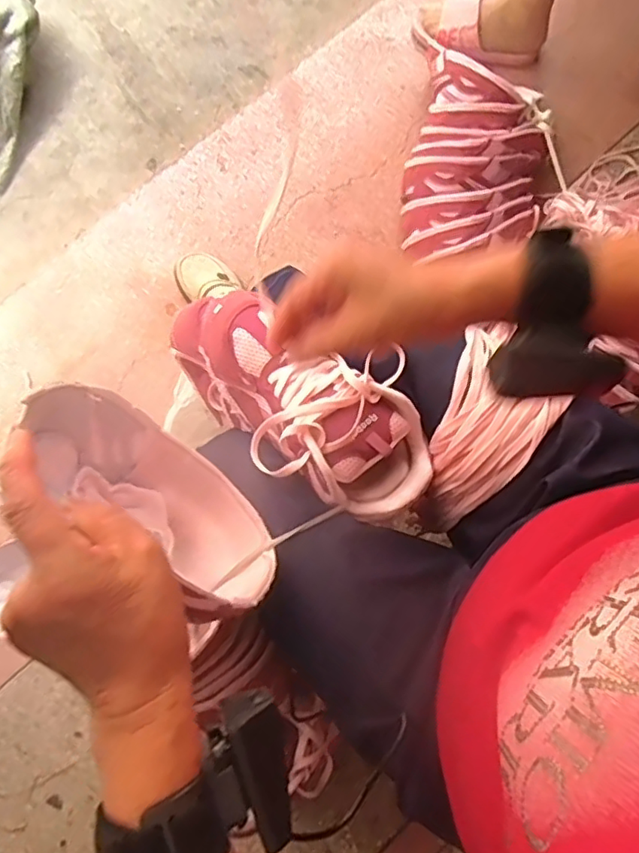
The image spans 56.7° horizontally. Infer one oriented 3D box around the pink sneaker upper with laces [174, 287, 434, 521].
[{"bbox_3d":[-0.033,-0.031,0.562,0.302,0.095,0.117,33,81,21],"label":"pink sneaker upper with laces"}]

